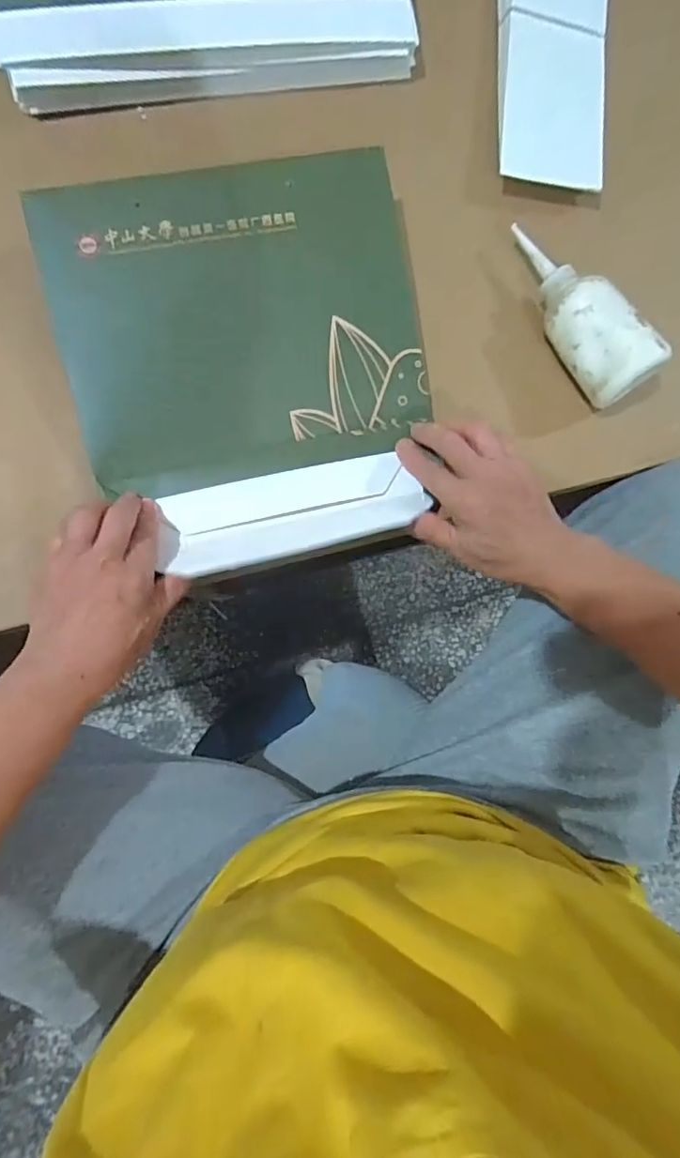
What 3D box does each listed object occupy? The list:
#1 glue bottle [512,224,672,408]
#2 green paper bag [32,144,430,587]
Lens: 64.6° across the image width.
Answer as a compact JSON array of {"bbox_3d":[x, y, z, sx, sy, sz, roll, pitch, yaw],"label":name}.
[{"bbox_3d":[0.184,-0.215,0.435,0.048,0.067,0.165,-36,90,-9],"label":"glue bottle"},{"bbox_3d":[-0.065,-0.161,0.413,0.266,0.059,0.269,-12,87,-6],"label":"green paper bag"}]

